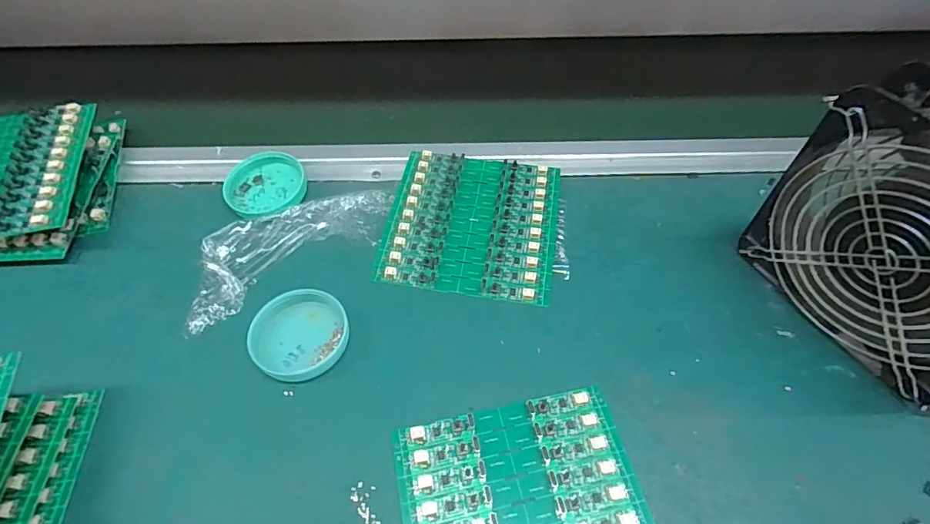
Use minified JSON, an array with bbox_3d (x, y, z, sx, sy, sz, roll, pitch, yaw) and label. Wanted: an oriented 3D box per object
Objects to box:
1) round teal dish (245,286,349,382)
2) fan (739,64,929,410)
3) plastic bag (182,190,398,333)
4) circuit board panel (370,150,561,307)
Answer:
[{"bbox_3d":[-0.113,0.048,0.330,0.062,0.014,0.062,0,54,0],"label":"round teal dish"},{"bbox_3d":[0.268,-0.013,0.284,0.068,0.155,0.156,-29,58,-19],"label":"fan"},{"bbox_3d":[-0.132,-0.015,0.375,0.168,0.011,0.075,-24,57,-16],"label":"plastic bag"},{"bbox_3d":[0.007,-0.034,0.392,0.134,0.012,0.135,8,54,6],"label":"circuit board panel"}]

